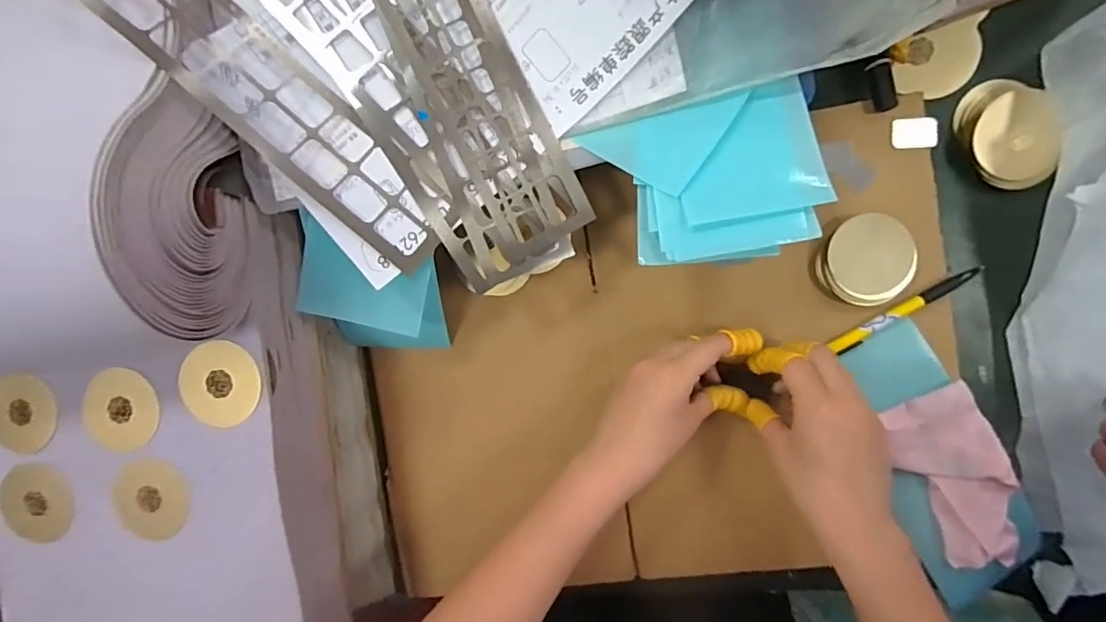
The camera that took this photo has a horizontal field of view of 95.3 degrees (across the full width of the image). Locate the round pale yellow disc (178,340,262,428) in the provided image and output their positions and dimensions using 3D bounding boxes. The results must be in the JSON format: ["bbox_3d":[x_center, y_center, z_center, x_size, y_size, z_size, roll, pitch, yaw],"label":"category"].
[{"bbox_3d":[-0.233,0.051,0.352,0.056,0.005,0.057,0,91,-1],"label":"round pale yellow disc"}]

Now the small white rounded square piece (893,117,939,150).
[{"bbox_3d":[0.276,-0.136,0.384,0.032,0.004,0.023,-1,97,7],"label":"small white rounded square piece"}]

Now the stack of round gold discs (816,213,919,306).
[{"bbox_3d":[0.242,-0.039,0.390,0.063,0.019,0.065,28,99,3],"label":"stack of round gold discs"}]

